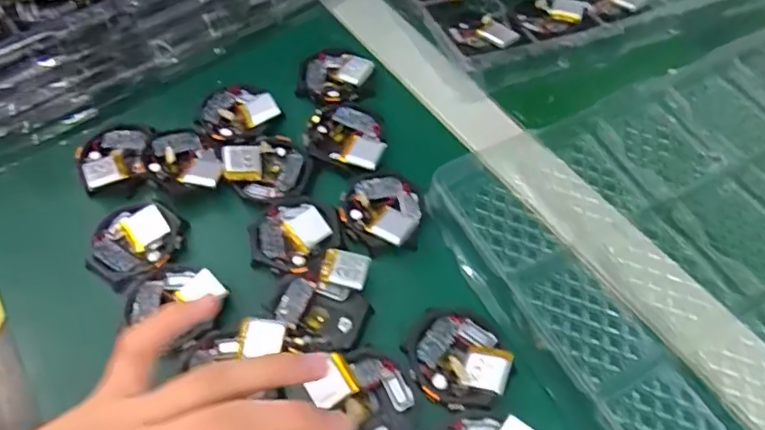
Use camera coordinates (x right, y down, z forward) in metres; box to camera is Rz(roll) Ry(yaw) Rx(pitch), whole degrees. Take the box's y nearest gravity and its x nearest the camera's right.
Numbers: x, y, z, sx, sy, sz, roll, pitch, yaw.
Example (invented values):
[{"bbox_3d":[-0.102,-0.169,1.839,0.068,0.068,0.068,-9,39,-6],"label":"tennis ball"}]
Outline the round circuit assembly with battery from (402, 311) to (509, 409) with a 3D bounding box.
[{"bbox_3d":[0.038,0.071,0.289,0.048,0.009,0.054,-14,59,-8],"label":"round circuit assembly with battery"}]

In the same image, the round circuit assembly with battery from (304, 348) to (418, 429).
[{"bbox_3d":[-0.008,0.091,0.279,0.043,0.020,0.051,-27,62,-16],"label":"round circuit assembly with battery"}]

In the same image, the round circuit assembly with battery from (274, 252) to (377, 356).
[{"bbox_3d":[-0.031,0.047,0.307,0.047,0.017,0.053,3,58,2],"label":"round circuit assembly with battery"}]

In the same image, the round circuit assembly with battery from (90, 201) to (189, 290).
[{"bbox_3d":[-0.143,0.015,0.332,0.049,0.012,0.053,0,58,0],"label":"round circuit assembly with battery"}]

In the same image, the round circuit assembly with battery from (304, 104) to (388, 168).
[{"bbox_3d":[-0.018,-0.052,0.370,0.054,0.015,0.048,26,62,16],"label":"round circuit assembly with battery"}]

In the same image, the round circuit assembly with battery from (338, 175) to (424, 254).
[{"bbox_3d":[-0.002,-0.004,0.334,0.047,0.010,0.050,0,58,0],"label":"round circuit assembly with battery"}]

